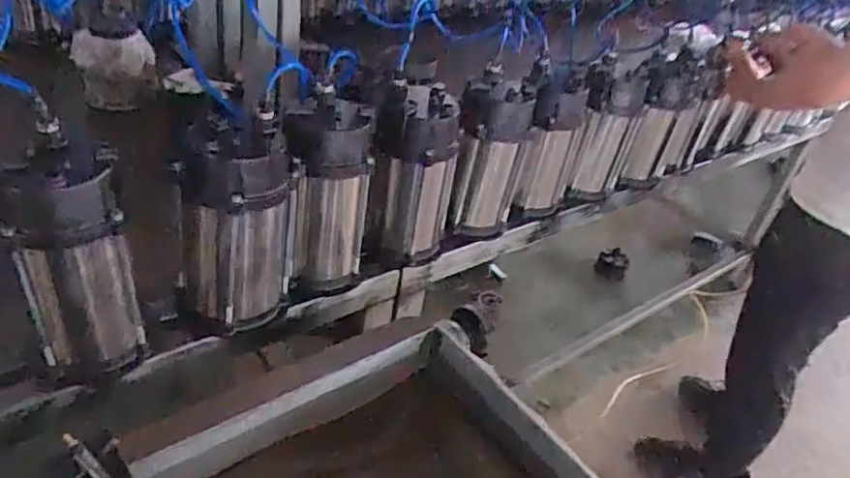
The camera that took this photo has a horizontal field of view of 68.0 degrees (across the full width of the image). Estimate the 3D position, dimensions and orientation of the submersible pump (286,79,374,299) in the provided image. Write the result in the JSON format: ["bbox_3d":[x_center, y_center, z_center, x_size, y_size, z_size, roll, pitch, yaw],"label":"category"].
[{"bbox_3d":[-0.136,-0.057,0.871,0.111,0.245,0.117,7,35,-7],"label":"submersible pump"}]

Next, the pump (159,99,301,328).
[{"bbox_3d":[-0.240,-0.012,0.789,0.127,0.258,0.129,17,35,8],"label":"pump"}]

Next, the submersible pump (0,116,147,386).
[{"bbox_3d":[-0.379,0.022,0.686,0.115,0.264,0.106,-6,39,-24],"label":"submersible pump"}]

